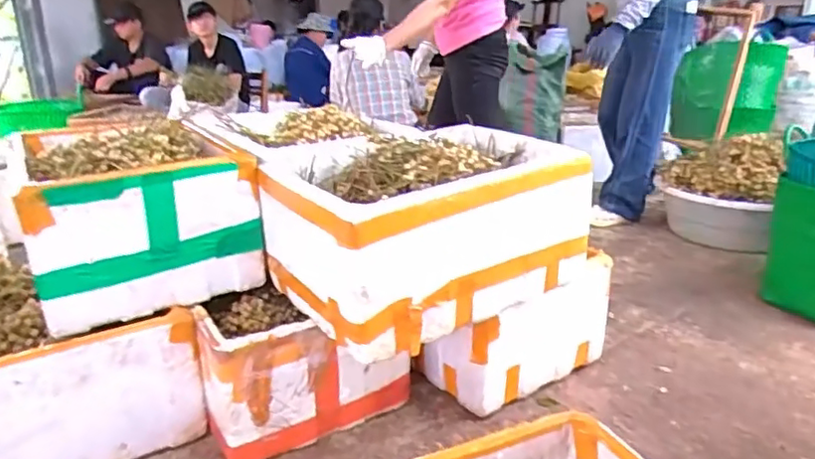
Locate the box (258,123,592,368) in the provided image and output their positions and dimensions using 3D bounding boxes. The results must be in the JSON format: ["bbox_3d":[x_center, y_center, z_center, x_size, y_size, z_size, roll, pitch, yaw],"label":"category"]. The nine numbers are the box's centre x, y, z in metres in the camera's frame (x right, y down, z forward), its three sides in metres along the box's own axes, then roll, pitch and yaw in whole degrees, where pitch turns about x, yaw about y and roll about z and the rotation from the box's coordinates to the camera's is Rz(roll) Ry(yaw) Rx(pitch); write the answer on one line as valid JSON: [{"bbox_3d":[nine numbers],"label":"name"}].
[{"bbox_3d":[0.045,-0.012,1.291,0.571,0.290,0.401,-14,23,-33],"label":"box"}]

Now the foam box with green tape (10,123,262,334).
[{"bbox_3d":[-0.624,-0.047,1.428,0.445,0.330,0.465,-12,22,-29],"label":"foam box with green tape"}]

